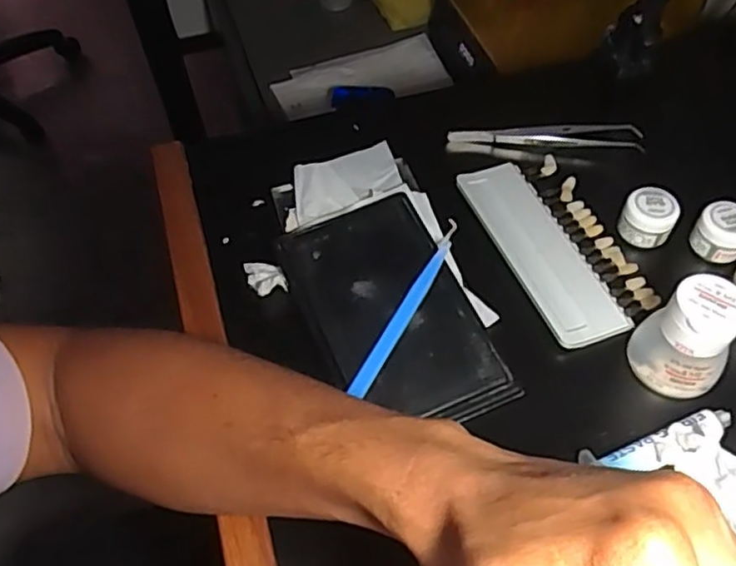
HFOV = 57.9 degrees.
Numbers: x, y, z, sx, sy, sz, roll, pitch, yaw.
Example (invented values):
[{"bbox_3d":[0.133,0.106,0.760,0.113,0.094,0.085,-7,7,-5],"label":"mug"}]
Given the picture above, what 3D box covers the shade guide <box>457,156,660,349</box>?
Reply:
[{"bbox_3d":[0.123,-0.028,0.444,0.075,0.011,0.149,-18,56,-10],"label":"shade guide"}]

